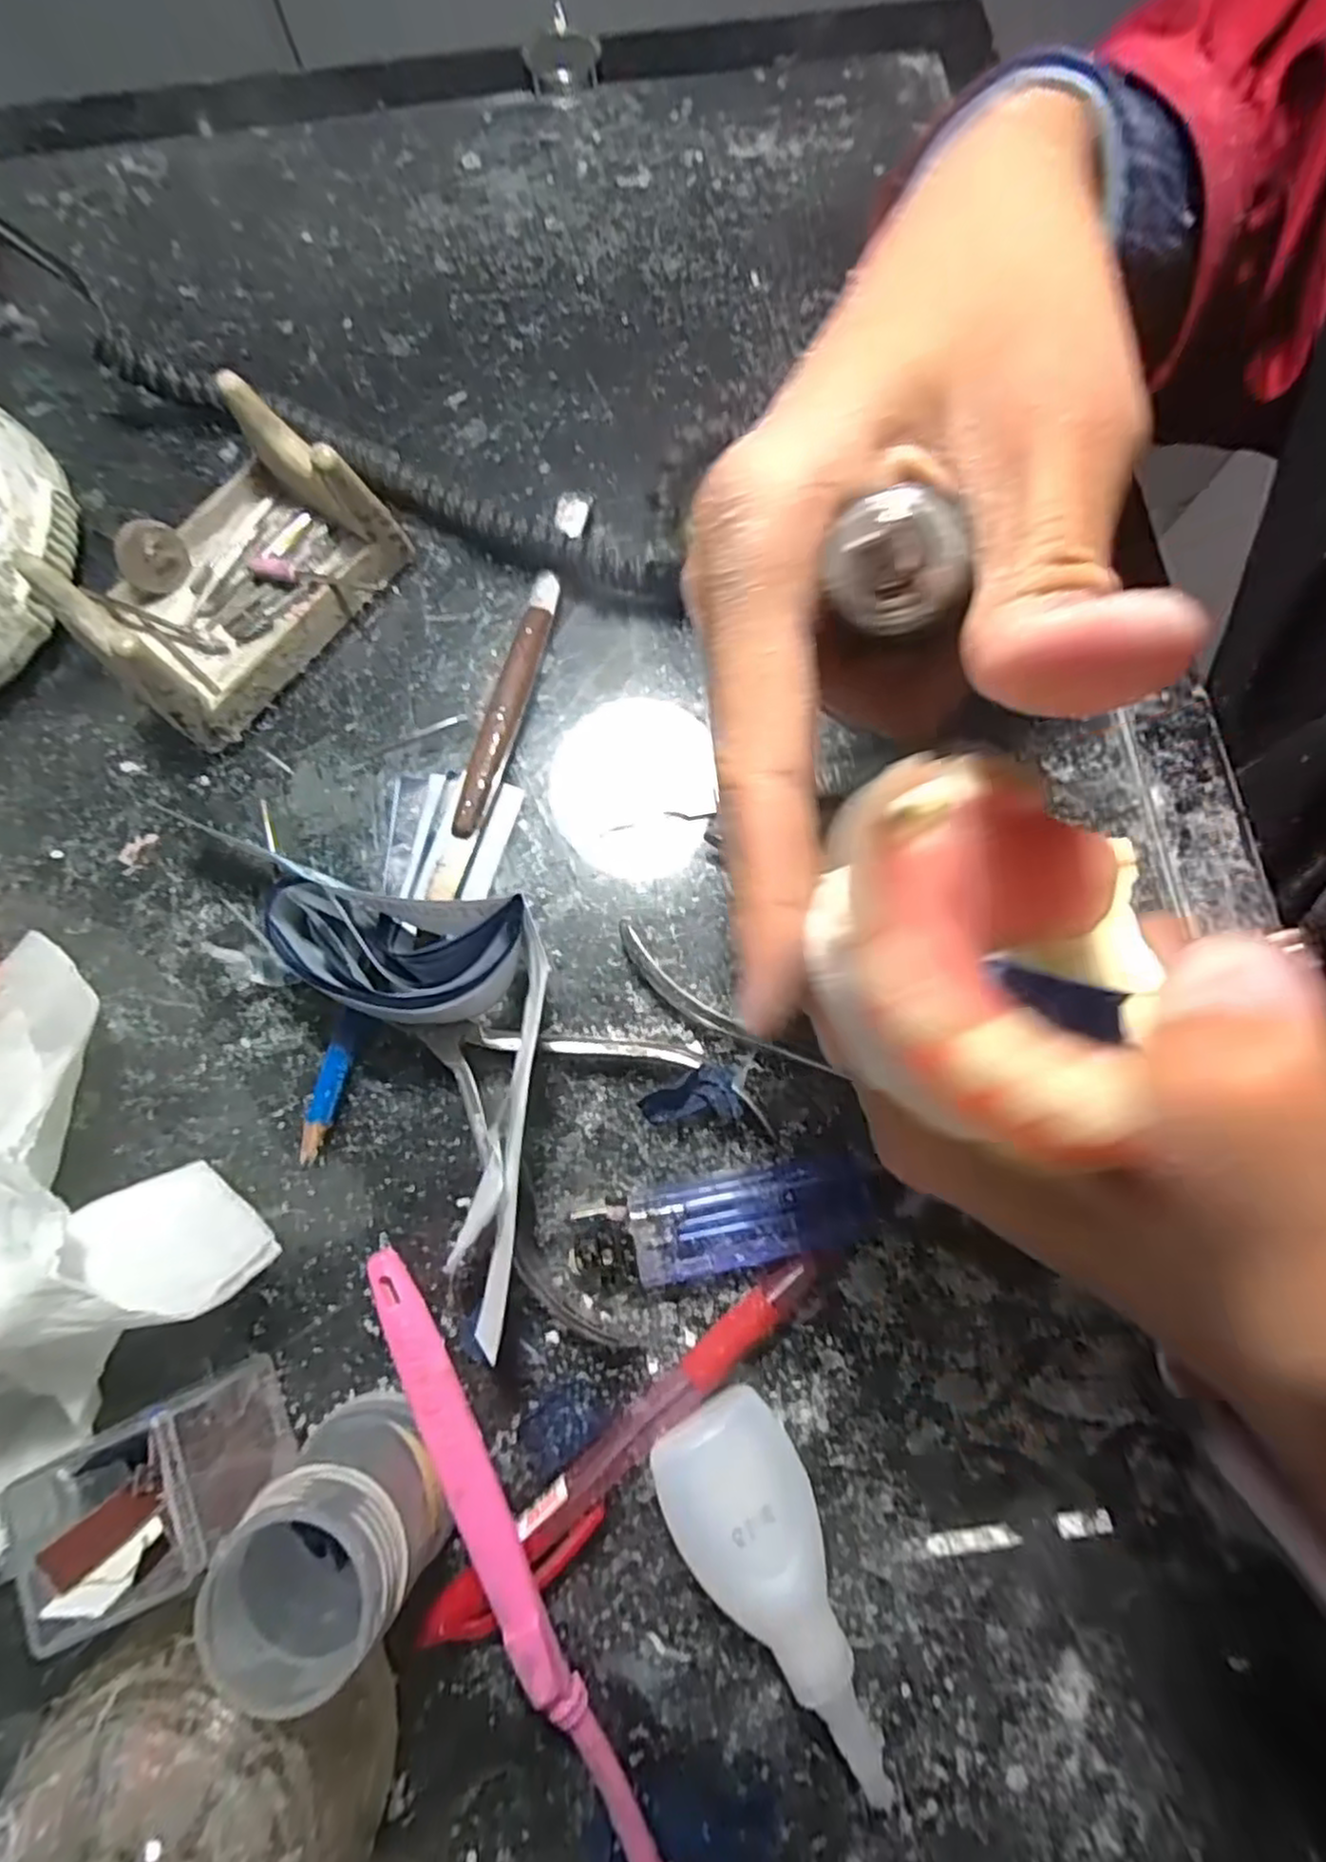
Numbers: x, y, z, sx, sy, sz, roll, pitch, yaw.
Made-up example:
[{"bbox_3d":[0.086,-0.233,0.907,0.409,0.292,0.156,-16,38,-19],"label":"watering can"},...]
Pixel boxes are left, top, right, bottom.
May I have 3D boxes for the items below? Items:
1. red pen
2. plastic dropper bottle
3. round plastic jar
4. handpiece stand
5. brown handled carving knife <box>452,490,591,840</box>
[{"bbox_3d":[-0.007,0.136,0.195,0.129,0.011,0.015,-41,80,-8],"label":"red pen"},{"bbox_3d":[0.032,0.163,0.184,0.033,0.021,0.088,-32,79,-6],"label":"plastic dropper bottle"},{"bbox_3d":[-0.078,0.145,0.175,0.042,0.050,0.046,41,81,9],"label":"round plastic jar"},{"bbox_3d":[-0.142,-0.118,0.237,0.061,0.043,0.093,39,81,8],"label":"handpiece stand"},{"bbox_3d":[-0.046,-0.092,0.247,0.010,0.010,0.131,14,78,4],"label":"brown handled carving knife"}]

